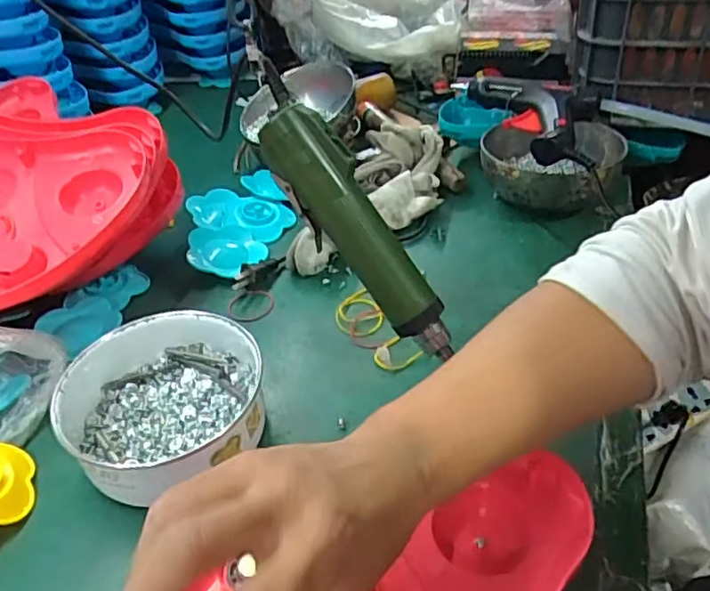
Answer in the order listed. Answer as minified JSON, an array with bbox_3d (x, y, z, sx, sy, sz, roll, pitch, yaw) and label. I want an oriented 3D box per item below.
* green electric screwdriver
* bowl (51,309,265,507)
[{"bbox_3d":[-0.005,-0.055,0.460,0.054,0.238,0.034,-20,20,48],"label":"green electric screwdriver"},{"bbox_3d":[-0.140,0.076,0.448,0.150,0.056,0.142,26,48,34],"label":"bowl"}]

